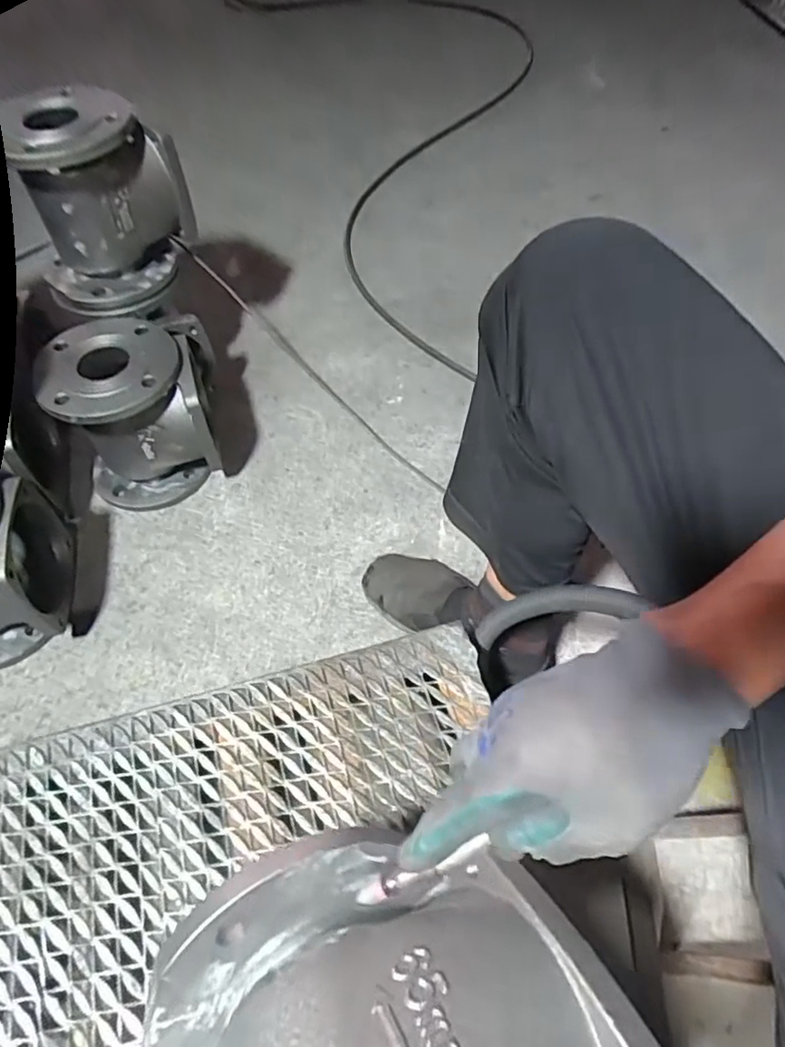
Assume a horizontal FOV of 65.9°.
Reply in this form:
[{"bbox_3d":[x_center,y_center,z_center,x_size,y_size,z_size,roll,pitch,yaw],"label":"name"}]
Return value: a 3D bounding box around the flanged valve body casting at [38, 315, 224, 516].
[{"bbox_3d":[-0.353,-0.160,0.871,0.209,0.217,0.181,-18,57,-12],"label":"flanged valve body casting"}]

